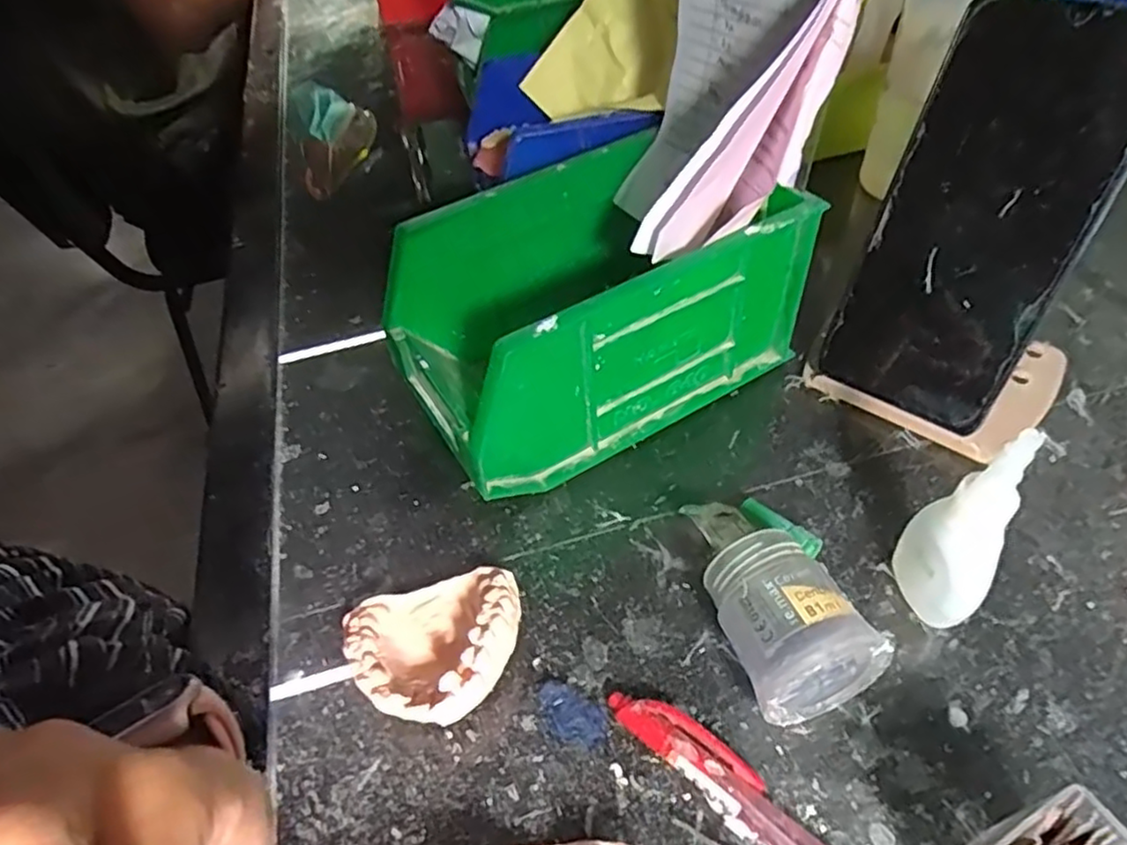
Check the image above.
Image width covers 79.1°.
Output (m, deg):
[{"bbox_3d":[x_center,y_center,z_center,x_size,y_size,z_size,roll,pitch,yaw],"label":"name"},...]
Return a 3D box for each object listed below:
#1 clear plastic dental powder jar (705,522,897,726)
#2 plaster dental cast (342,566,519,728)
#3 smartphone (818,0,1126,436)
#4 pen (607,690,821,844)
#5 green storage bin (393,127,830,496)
[{"bbox_3d":[0.074,0.068,0.232,0.042,0.044,0.052,-18,50,-9],"label":"clear plastic dental powder jar"},{"bbox_3d":[-0.045,0.080,0.245,0.061,0.028,0.056,-15,49,-6],"label":"plaster dental cast"},{"bbox_3d":[0.163,-0.075,0.269,0.071,0.155,0.006,32,33,29],"label":"smartphone"},{"bbox_3d":[0.071,0.125,0.204,0.133,0.011,0.017,32,59,29],"label":"pen"},{"bbox_3d":[0.011,-0.051,0.312,0.166,0.090,0.099,-27,52,-17],"label":"green storage bin"}]

